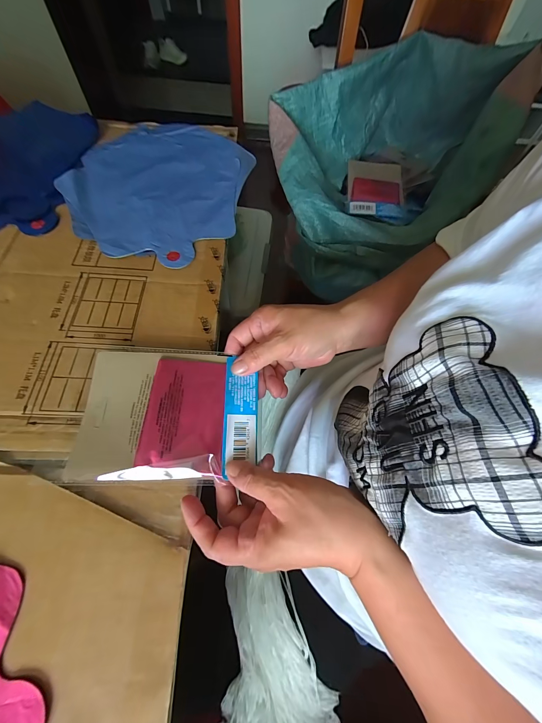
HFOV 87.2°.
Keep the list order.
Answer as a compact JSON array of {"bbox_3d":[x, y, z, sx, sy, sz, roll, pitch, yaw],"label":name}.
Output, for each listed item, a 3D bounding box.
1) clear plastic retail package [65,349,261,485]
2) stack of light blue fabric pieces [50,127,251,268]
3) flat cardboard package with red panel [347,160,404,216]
[{"bbox_3d":[-0.086,0.041,0.248,0.147,0.015,0.118,1,65,-3],"label":"clear plastic retail package"},{"bbox_3d":[-0.153,-0.248,0.390,0.225,0.008,0.274,9,64,1],"label":"stack of light blue fabric pieces"},{"bbox_3d":[0.219,-0.361,0.593,0.115,0.019,0.162,7,64,0],"label":"flat cardboard package with red panel"}]

